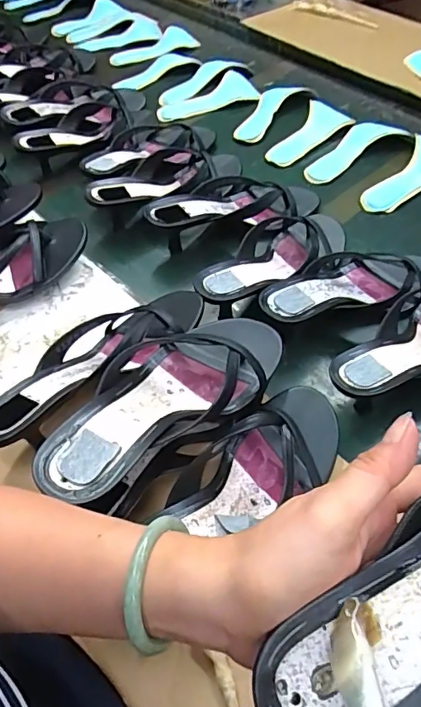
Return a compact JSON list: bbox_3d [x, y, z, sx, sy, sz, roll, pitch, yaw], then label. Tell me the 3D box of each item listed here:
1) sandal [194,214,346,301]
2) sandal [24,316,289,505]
[{"bbox_3d":[0.078,-0.113,0.586,0.097,0.053,0.241,33,46,25],"label":"sandal"},{"bbox_3d":[-0.036,0.027,0.394,0.102,0.047,0.239,33,43,25],"label":"sandal"}]

